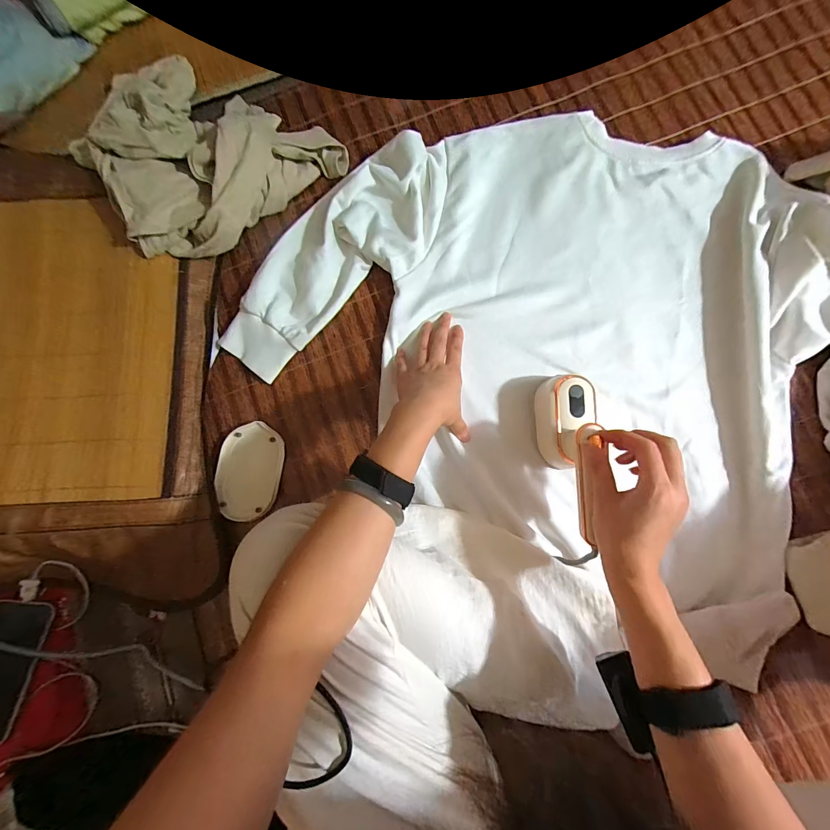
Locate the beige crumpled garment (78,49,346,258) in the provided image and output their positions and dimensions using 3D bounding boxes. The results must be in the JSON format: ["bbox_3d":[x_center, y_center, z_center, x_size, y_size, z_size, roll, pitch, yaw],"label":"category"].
[{"bbox_3d":[-0.298,-0.382,0.509,0.302,0.091,0.266,-40,82,-3],"label":"beige crumpled garment"}]

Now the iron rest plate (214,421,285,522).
[{"bbox_3d":[-0.226,0.076,0.496,0.084,0.018,0.128,8,83,4],"label":"iron rest plate"}]

